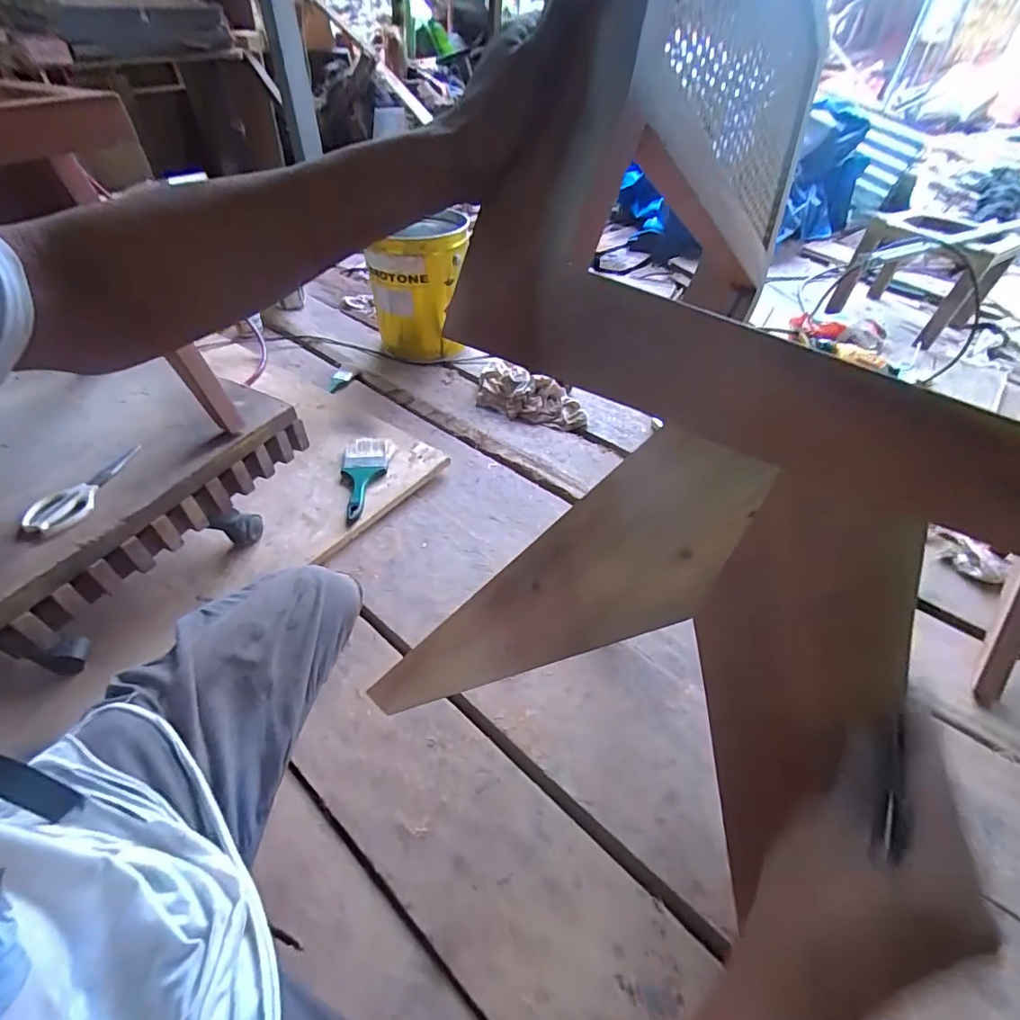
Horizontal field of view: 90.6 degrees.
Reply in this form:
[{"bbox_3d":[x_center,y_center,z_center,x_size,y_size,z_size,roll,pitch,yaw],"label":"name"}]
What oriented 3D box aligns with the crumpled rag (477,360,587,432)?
[{"bbox_3d":[0.042,-0.294,1.325,0.346,0.079,0.135,28,52,27],"label":"crumpled rag"}]

